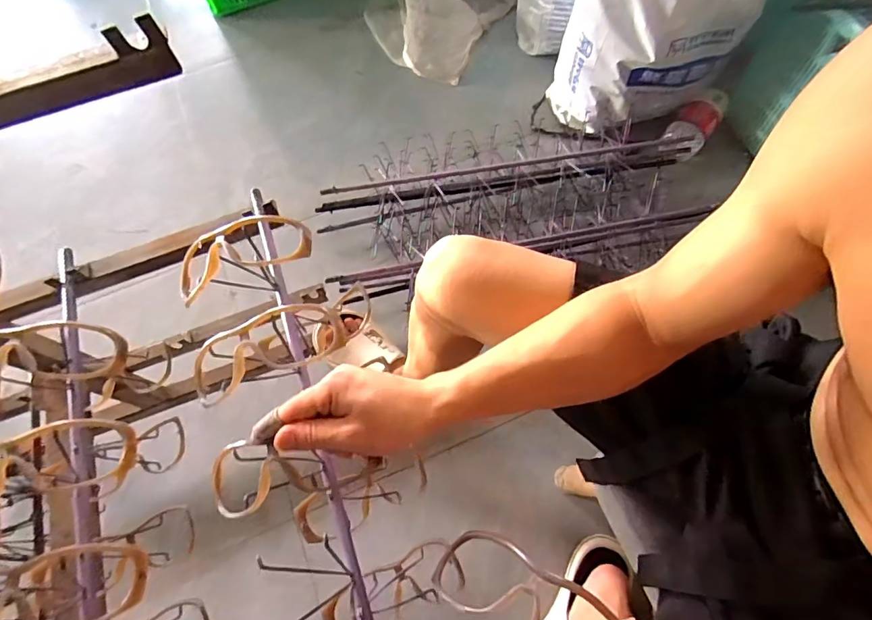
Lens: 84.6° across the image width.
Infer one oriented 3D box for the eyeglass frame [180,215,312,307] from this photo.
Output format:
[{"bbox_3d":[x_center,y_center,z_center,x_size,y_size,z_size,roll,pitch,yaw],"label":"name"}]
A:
[{"bbox_3d":[-0.179,-0.049,0.441,0.131,0.048,0.050,-14,66,-3],"label":"eyeglass frame"}]

